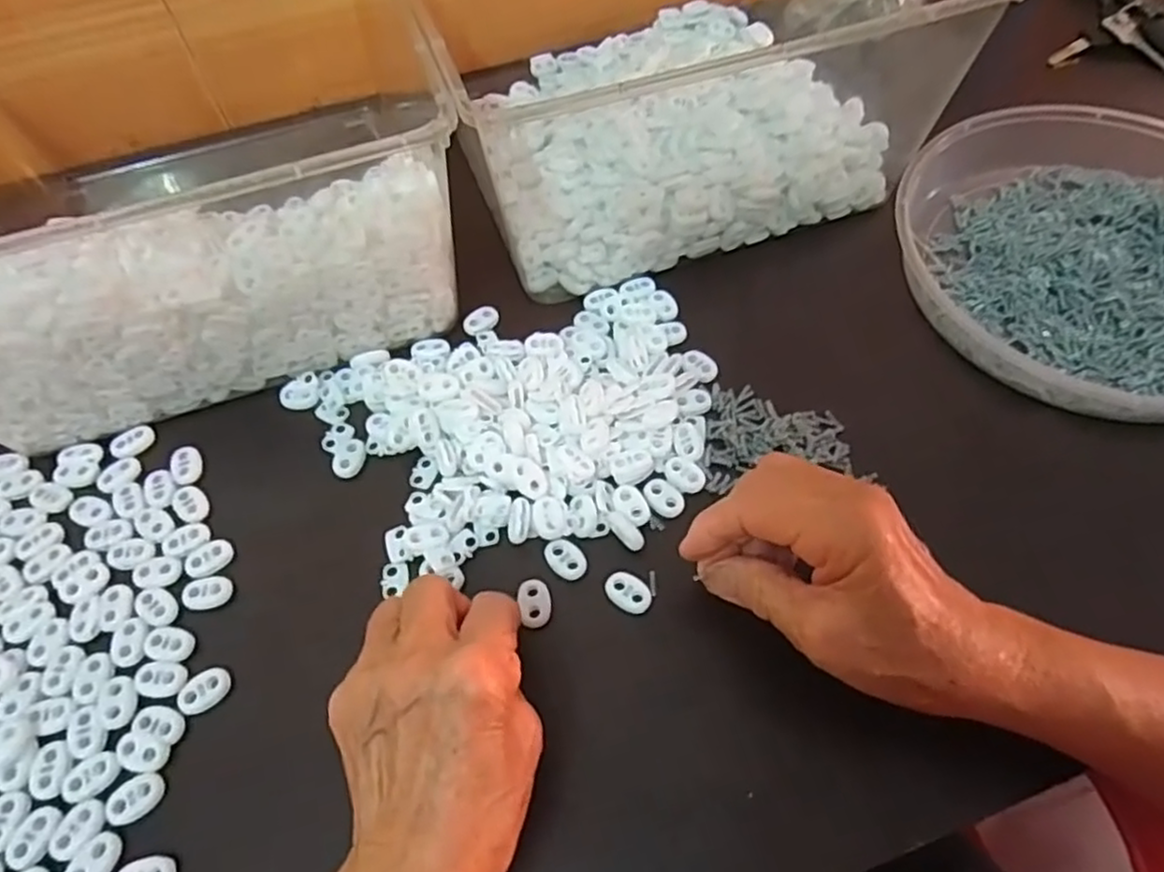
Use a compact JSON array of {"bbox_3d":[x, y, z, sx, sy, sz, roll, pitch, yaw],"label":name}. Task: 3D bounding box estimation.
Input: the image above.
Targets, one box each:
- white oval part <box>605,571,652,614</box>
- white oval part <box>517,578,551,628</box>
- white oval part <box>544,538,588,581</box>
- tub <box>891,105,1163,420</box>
[{"bbox_3d":[0.022,0.074,0.332,0.023,0.004,0.017,26,63,17],"label":"white oval part"},{"bbox_3d":[-0.022,0.078,0.330,0.015,0.004,0.022,-9,59,-4],"label":"white oval part"},{"bbox_3d":[-0.008,0.059,0.340,0.022,0.004,0.015,36,66,22],"label":"white oval part"},{"bbox_3d":[0.305,-0.110,0.410,0.226,0.049,0.225,-1,58,2],"label":"tub"}]

